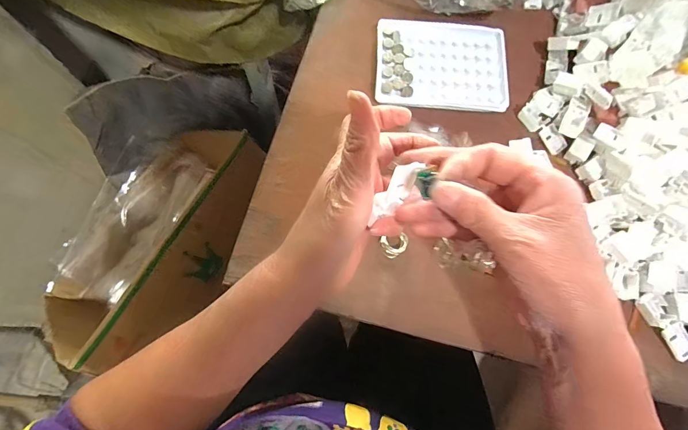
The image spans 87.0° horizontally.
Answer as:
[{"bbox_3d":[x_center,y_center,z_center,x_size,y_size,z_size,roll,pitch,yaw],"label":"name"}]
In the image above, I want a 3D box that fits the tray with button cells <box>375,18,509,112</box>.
[{"bbox_3d":[0.098,-0.155,0.367,0.129,0.009,0.099,4,74,-2],"label":"tray with button cells"}]

